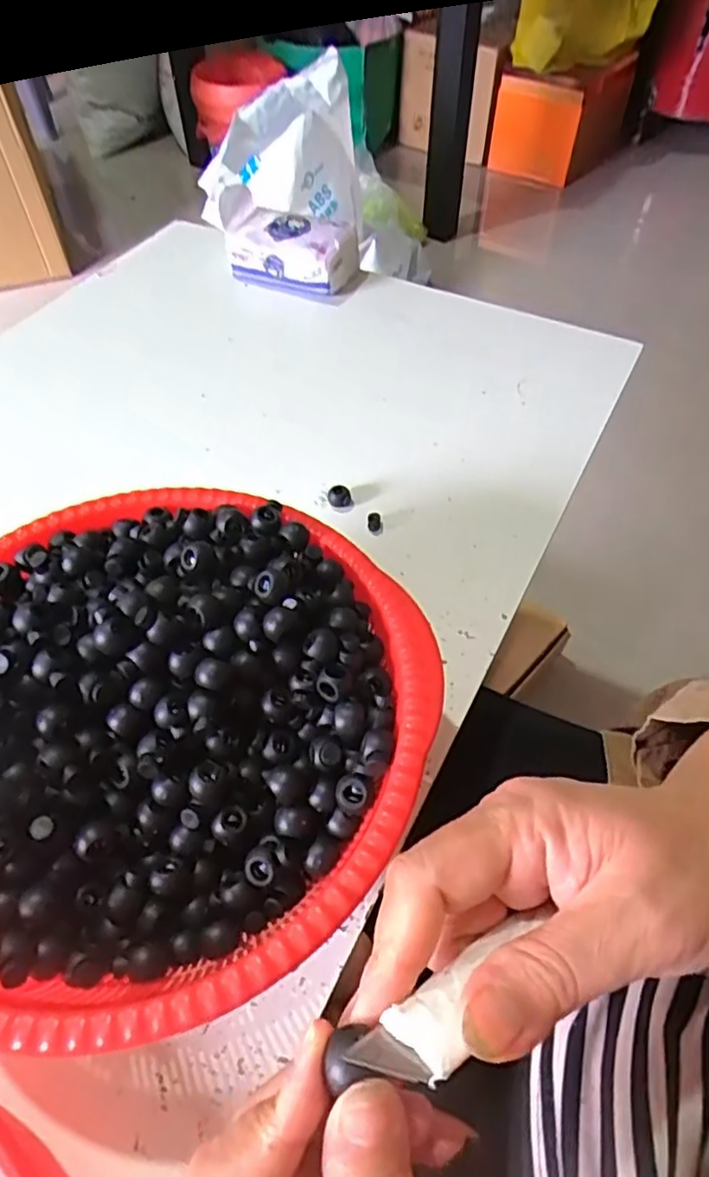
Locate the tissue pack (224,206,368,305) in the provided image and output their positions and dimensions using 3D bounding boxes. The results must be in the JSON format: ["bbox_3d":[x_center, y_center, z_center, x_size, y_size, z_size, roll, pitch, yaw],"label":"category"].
[{"bbox_3d":[-0.057,-0.321,0.605,0.122,0.052,0.067,16,55,12],"label":"tissue pack"}]

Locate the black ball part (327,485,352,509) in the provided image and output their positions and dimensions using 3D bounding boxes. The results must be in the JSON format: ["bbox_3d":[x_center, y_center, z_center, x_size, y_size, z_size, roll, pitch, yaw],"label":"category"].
[{"bbox_3d":[-0.010,-0.063,0.439,0.016,0.012,0.012,-9,54,-6],"label":"black ball part"}]

